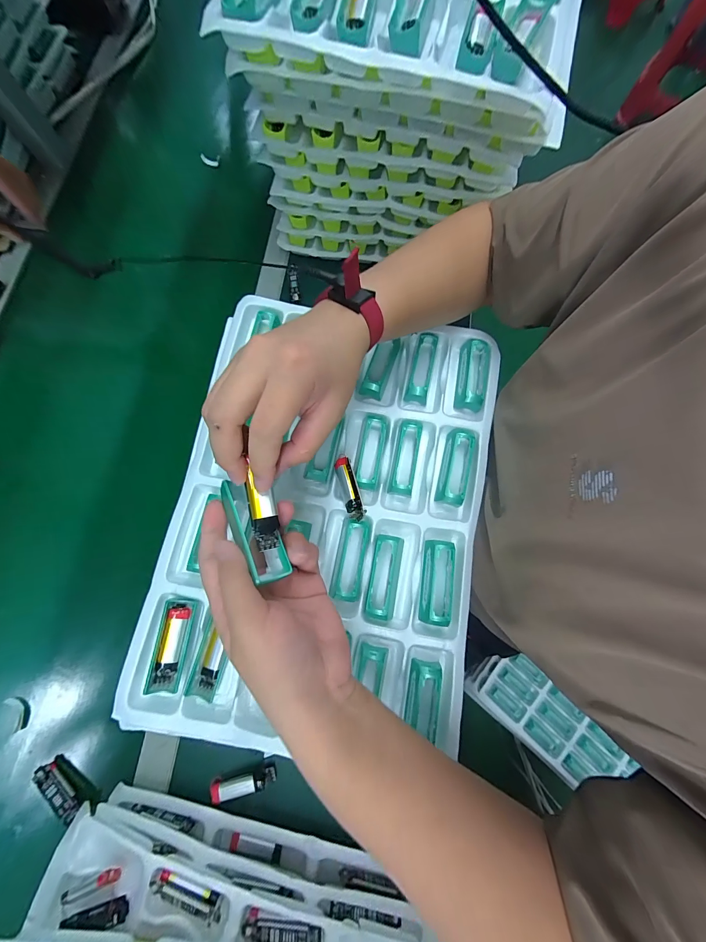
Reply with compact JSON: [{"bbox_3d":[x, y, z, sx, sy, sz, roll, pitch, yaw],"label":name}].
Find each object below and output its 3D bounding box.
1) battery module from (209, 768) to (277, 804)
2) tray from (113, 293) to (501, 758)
[{"bbox_3d":[-0.118,0.341,0.360,0.071,0.021,0.022,-11,77,-1],"label":"battery module"},{"bbox_3d":[-0.028,0.035,0.345,0.310,0.039,0.444,10,77,4],"label":"tray"}]

